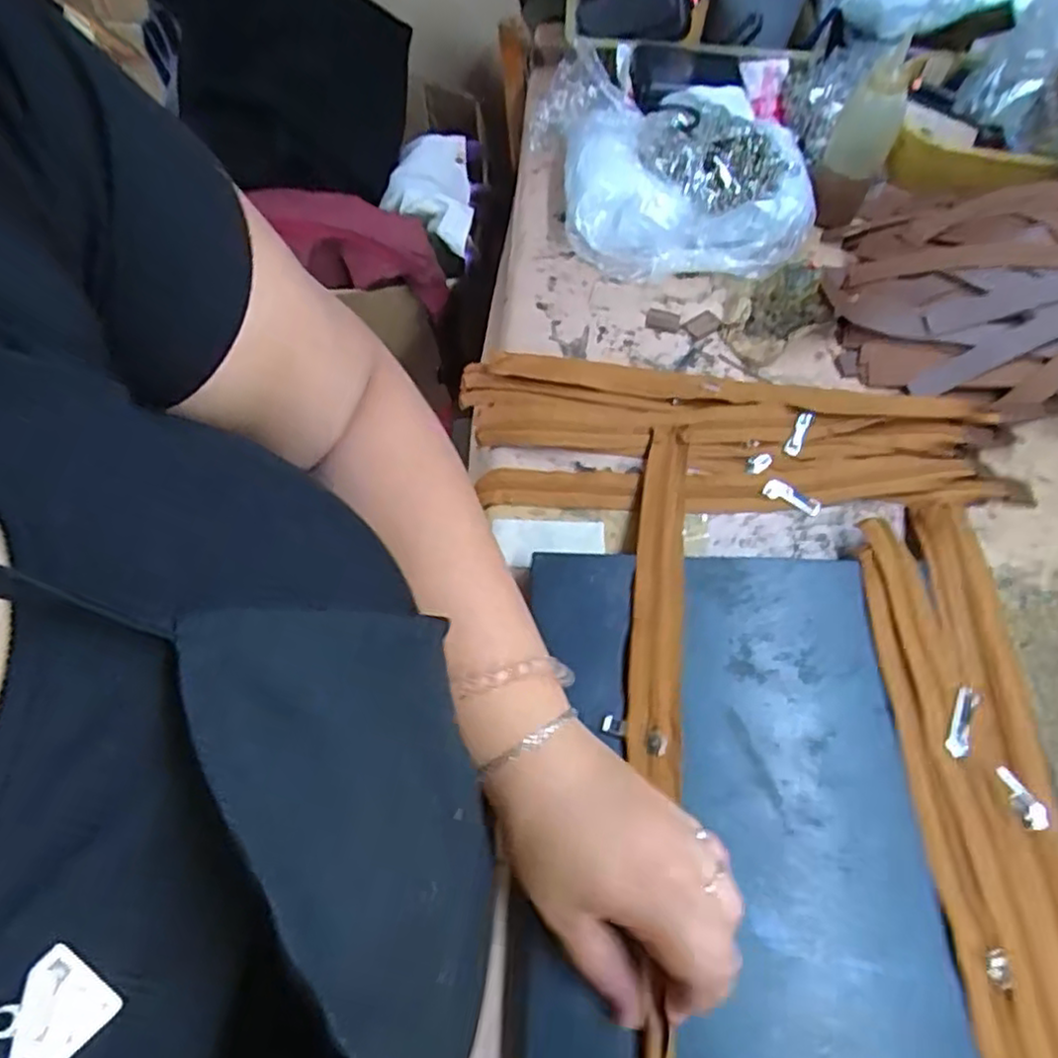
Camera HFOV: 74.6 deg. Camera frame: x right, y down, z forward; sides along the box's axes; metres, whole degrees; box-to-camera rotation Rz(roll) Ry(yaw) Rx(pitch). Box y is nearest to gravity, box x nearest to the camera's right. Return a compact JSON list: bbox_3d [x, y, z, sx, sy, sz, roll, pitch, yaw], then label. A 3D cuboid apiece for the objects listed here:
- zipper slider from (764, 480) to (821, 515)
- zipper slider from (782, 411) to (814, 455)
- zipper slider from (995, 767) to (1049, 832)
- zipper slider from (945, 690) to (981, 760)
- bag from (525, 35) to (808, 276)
[{"bbox_3d":[0.187,-0.022,0.492,0.041,0.004,0.014,25,84,4],"label":"zipper slider"},{"bbox_3d":[0.199,-0.071,0.513,0.011,0.004,0.037,26,80,11],"label":"zipper slider"},{"bbox_3d":[0.264,0.145,0.373,0.013,0.008,0.033,-16,64,-10],"label":"zipper slider"},{"bbox_3d":[0.253,0.113,0.407,0.012,0.007,0.041,26,65,11],"label":"zipper slider"},{"bbox_3d":[0.121,-0.301,0.598,0.241,0.076,0.176,8,61,-1],"label":"bag"}]

